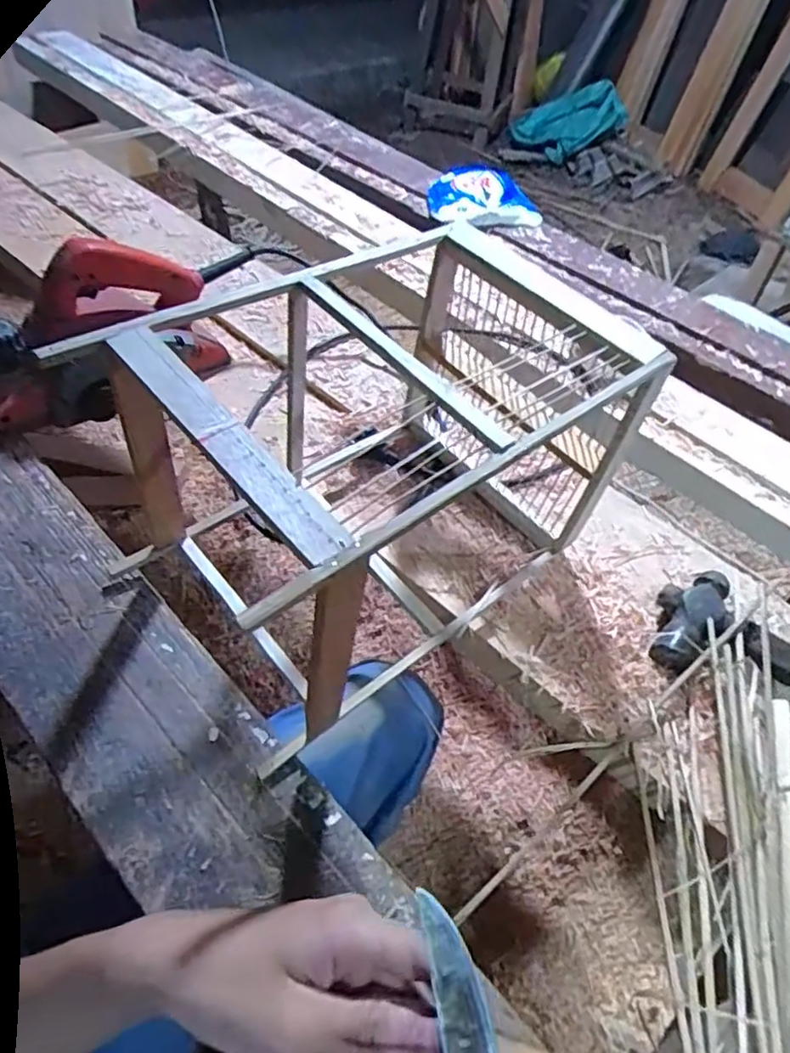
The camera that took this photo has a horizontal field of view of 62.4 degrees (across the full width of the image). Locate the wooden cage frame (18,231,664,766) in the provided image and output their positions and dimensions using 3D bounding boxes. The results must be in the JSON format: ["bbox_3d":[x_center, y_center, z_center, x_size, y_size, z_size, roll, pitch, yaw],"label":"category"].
[{"bbox_3d":[-0.005,-0.045,0.507,0.375,0.243,0.226,-32,60,-29],"label":"wooden cage frame"}]

